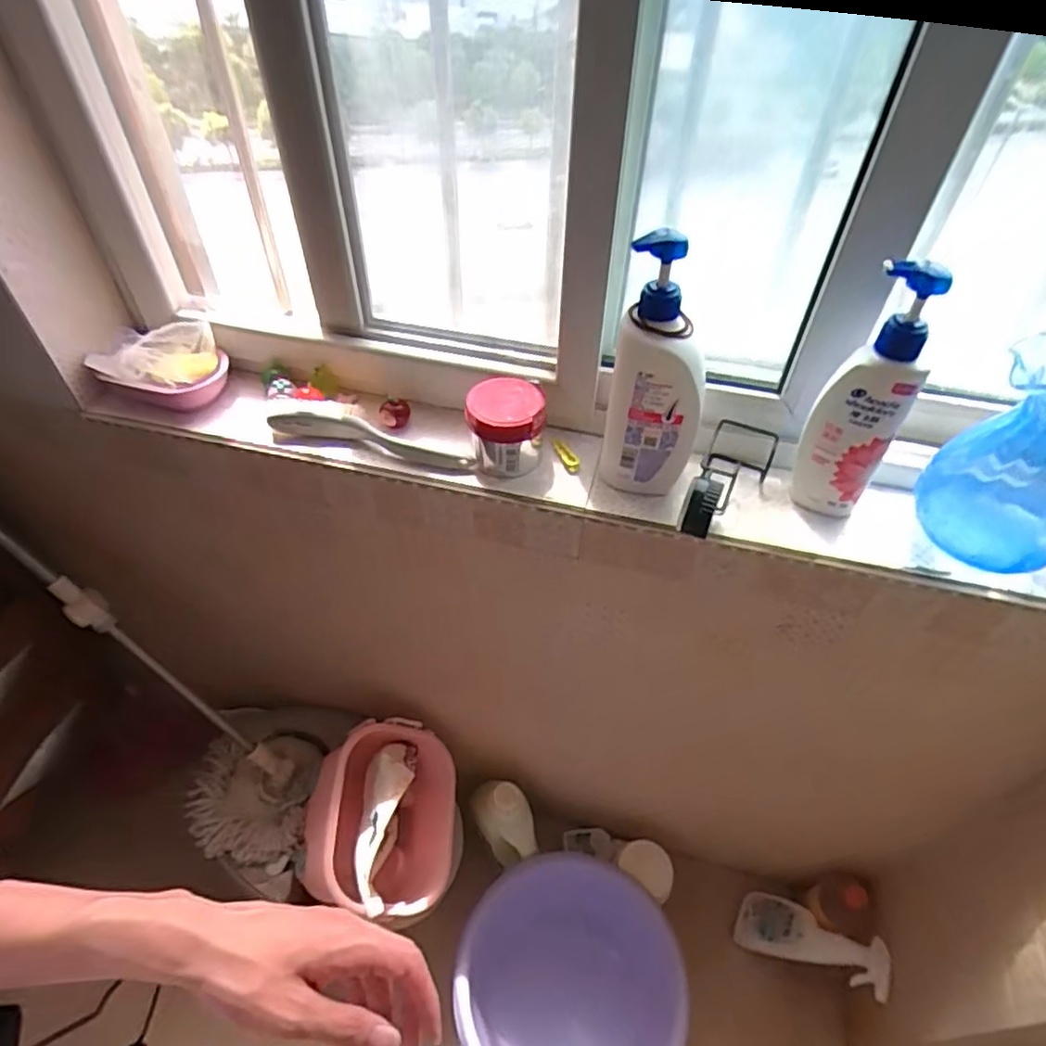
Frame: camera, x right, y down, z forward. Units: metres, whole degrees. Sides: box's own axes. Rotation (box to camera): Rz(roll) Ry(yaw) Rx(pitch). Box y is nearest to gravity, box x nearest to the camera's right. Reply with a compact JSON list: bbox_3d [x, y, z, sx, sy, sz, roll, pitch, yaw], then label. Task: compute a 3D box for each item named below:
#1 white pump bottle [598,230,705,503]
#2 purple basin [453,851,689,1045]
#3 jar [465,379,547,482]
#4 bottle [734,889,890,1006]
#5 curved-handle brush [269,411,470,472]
[{"bbox_3d":[0.130,-0.138,0.611,0.089,0.247,0.060,12,48,8],"label":"white pump bottle"},{"bbox_3d":[0.079,0.780,1.088,0.363,0.151,0.361,1,47,-1],"label":"purple basin"},{"bbox_3d":[-0.018,-0.102,0.698,0.080,0.091,0.079,1,47,-1],"label":"jar"},{"bbox_3d":[0.492,0.715,1.109,0.260,0.061,0.094,-8,32,47],"label":"bottle"},{"bbox_3d":[-0.168,-0.092,0.716,0.230,0.029,0.028,9,48,6],"label":"curved-handle brush"}]

